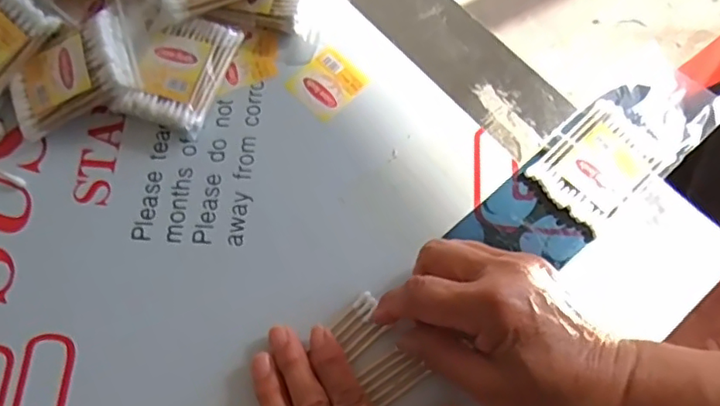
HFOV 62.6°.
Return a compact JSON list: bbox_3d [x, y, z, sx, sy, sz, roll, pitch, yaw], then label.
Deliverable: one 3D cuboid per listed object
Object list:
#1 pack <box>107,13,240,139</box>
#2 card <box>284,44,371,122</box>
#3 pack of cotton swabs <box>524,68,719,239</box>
[{"bbox_3d":[-0.114,-0.087,0.379,0.053,0.026,0.080,20,72,9],"label":"pack"},{"bbox_3d":[-0.021,-0.080,0.387,0.043,0.004,0.039,-43,75,-12],"label":"card"},{"bbox_3d":[0.170,-0.041,0.374,0.130,0.014,0.061,-38,74,-11],"label":"pack of cotton swabs"}]

